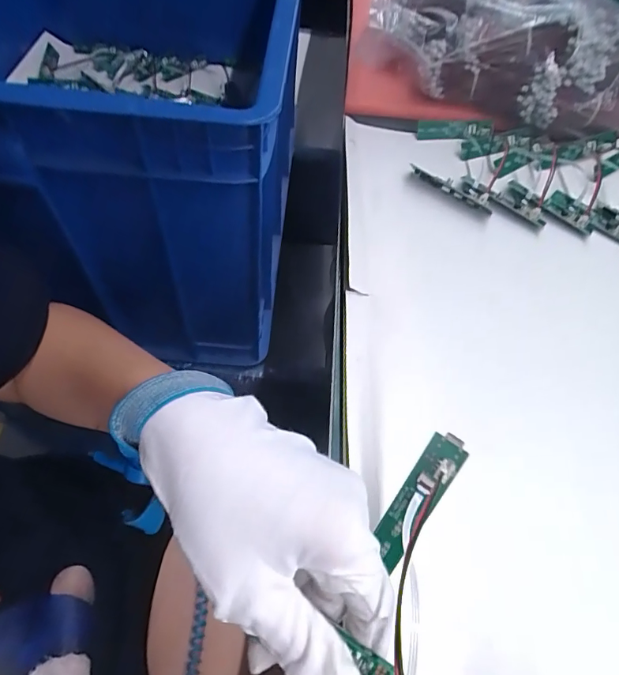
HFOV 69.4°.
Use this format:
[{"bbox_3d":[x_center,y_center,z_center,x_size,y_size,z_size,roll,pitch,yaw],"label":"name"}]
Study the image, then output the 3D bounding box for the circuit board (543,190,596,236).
[{"bbox_3d":[0.239,-0.117,0.405,0.045,0.008,0.040,30,59,14],"label":"circuit board"}]

